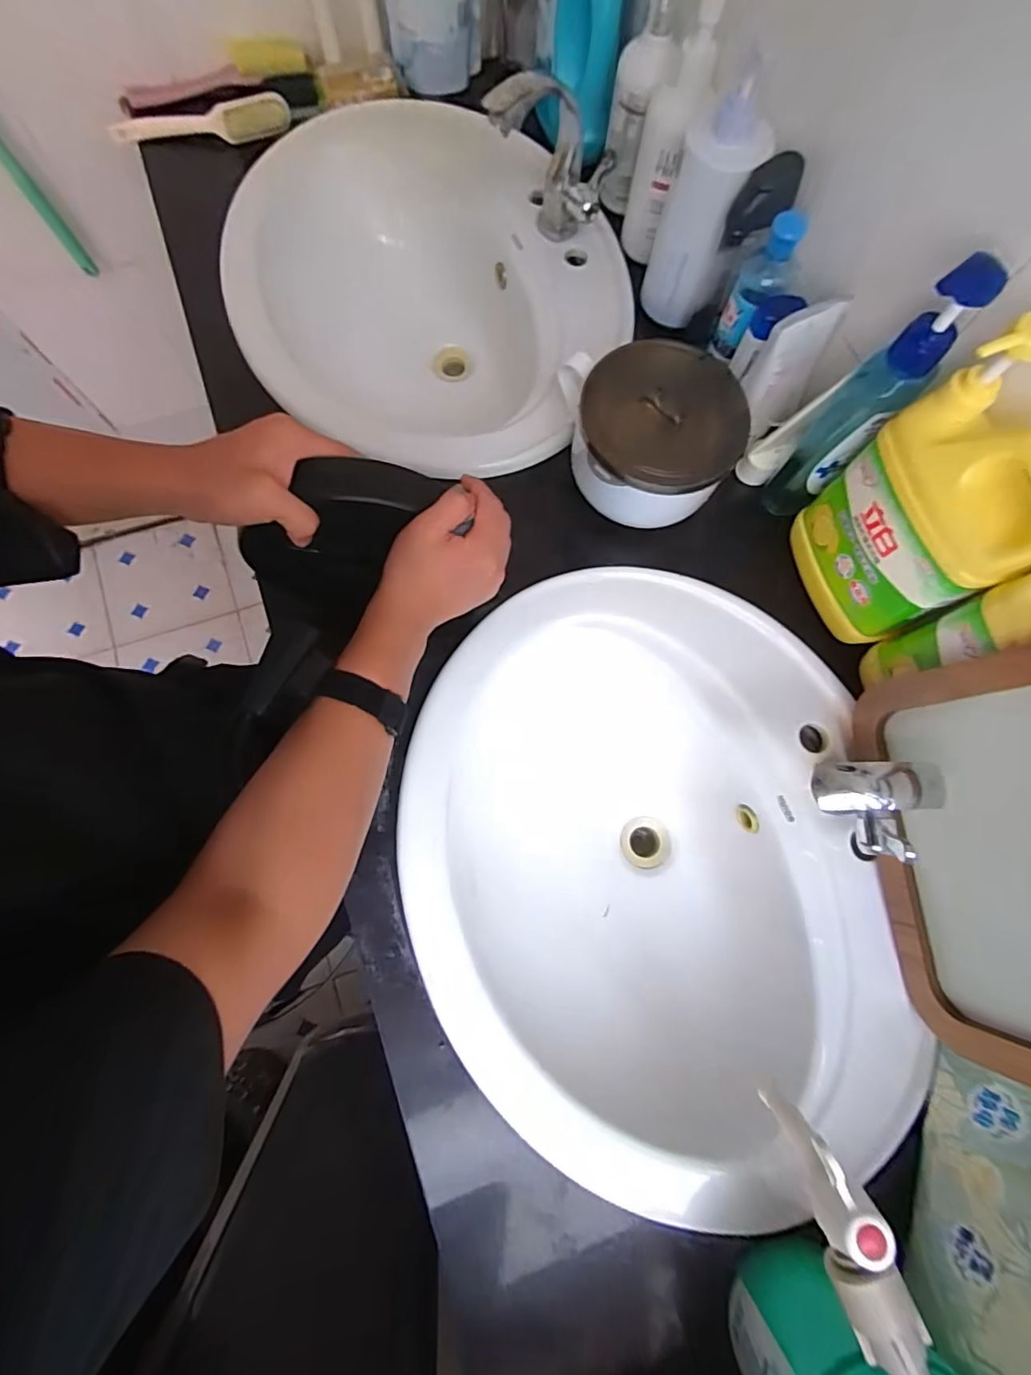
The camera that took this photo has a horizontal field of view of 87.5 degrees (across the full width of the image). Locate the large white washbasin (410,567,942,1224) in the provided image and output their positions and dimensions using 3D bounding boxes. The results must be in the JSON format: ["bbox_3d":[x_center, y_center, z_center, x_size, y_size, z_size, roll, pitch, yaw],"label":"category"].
[{"bbox_3d":[0.110,0.165,0.540,0.412,0.175,0.529,-5,76,-4],"label":"large white washbasin"}]

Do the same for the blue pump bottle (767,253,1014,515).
[{"bbox_3d":[0.291,-0.233,0.460,0.048,0.244,0.049,39,79,8],"label":"blue pump bottle"}]

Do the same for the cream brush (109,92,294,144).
[{"bbox_3d":[-0.395,-0.702,0.668,0.223,0.019,0.039,-6,76,-4],"label":"cream brush"}]

